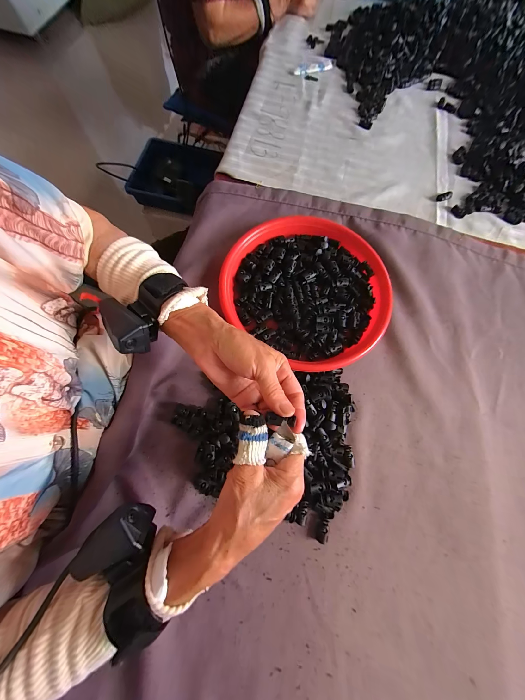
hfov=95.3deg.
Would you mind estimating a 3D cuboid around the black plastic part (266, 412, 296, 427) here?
[{"bbox_3d":[0.015,0.063,0.213,0.024,0.007,0.010,12,74,-2],"label":"black plastic part"}]

